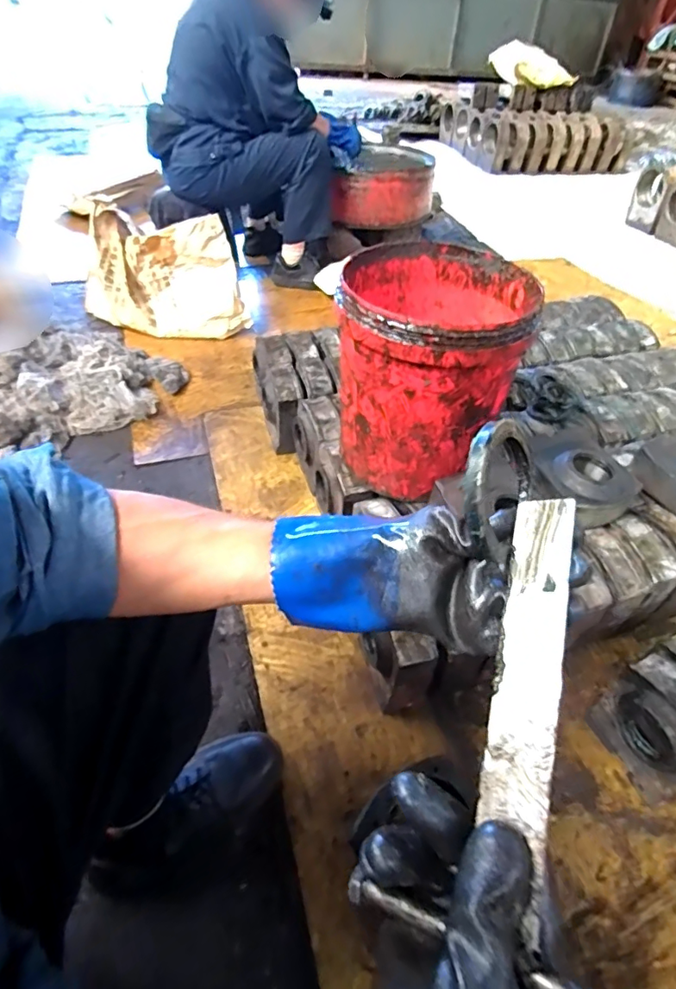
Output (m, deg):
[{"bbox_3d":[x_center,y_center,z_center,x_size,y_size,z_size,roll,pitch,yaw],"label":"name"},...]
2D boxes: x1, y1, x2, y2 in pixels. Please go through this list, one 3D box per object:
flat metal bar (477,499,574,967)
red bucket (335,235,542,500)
[{"bbox_3d":[0.108,0.093,0.287,0.036,0.004,0.193,-4,60,39],"label":"flat metal bar"},{"bbox_3d":[0.151,-0.208,0.884,0.297,0.316,0.319,15,45,11],"label":"red bucket"}]

